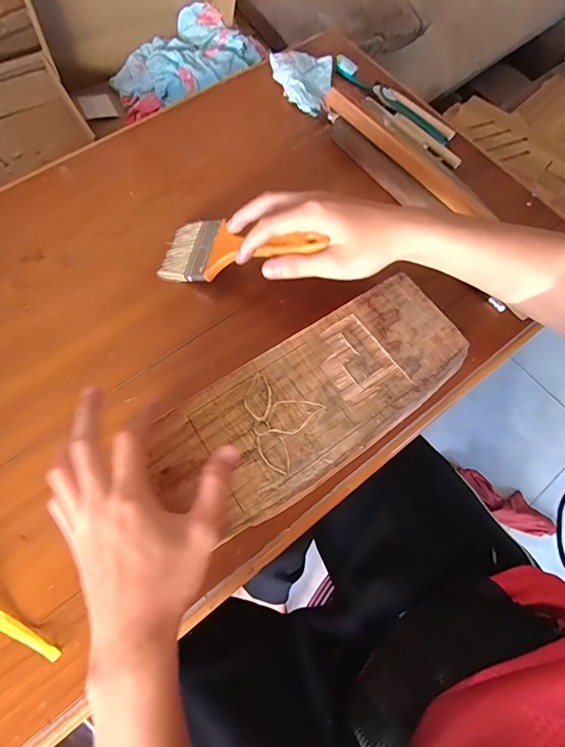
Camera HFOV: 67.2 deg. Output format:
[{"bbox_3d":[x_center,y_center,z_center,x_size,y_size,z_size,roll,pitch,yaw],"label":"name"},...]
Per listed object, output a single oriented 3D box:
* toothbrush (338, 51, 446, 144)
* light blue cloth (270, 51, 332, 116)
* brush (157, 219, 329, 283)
[{"bbox_3d":[0.137,-0.352,0.546,0.019,0.014,0.189,-38,75,-14],"label":"toothbrush"},{"bbox_3d":[0.024,-0.380,0.550,0.079,0.023,0.092,4,70,0],"label":"light blue cloth"},{"bbox_3d":[-0.046,-0.123,0.418,0.182,0.008,0.070,8,75,31],"label":"brush"}]

